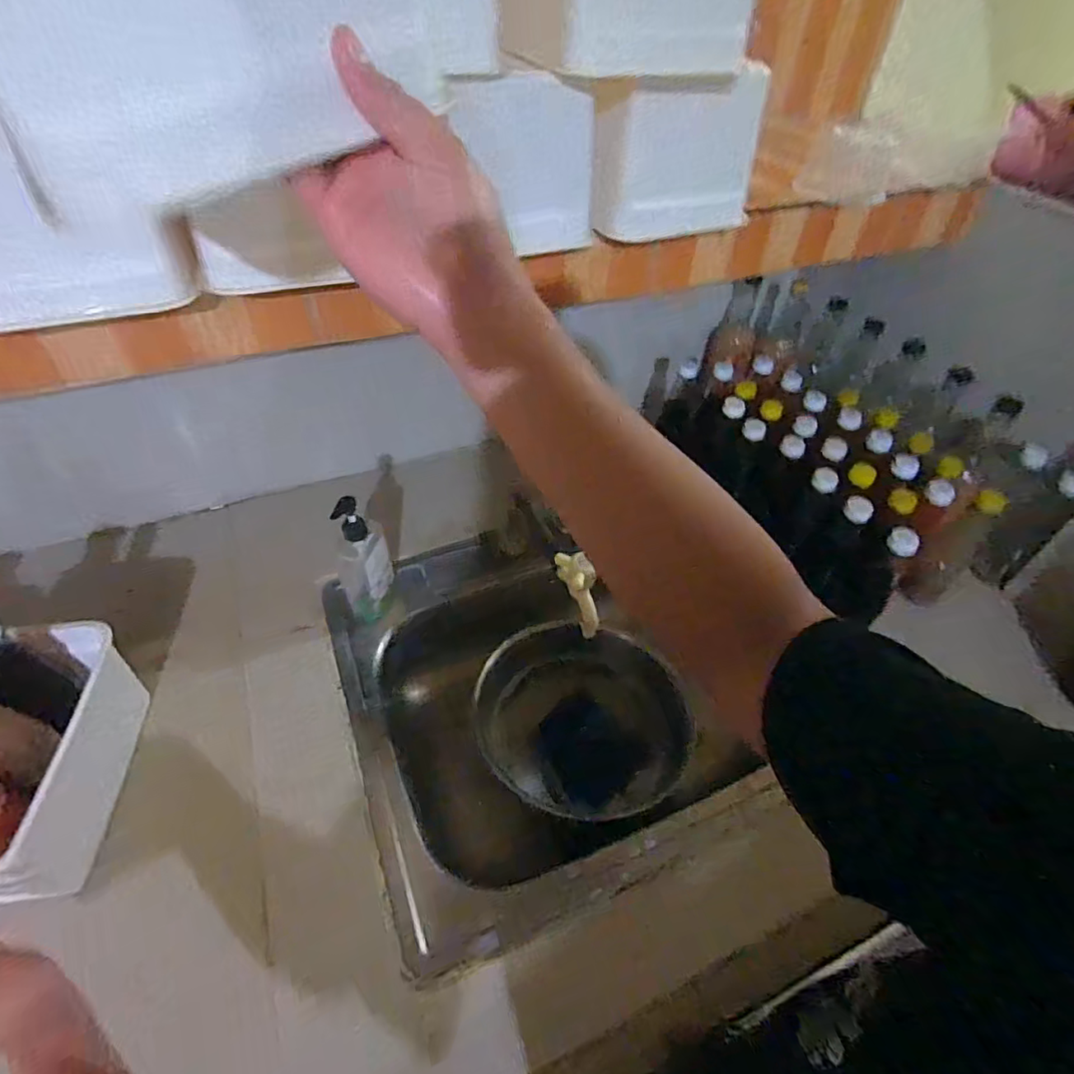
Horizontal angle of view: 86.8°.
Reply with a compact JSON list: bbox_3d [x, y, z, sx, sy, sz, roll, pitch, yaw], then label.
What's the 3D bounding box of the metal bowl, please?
[{"bbox_3d":[0.051,0.270,0.833,0.270,0.118,0.257,2,46,-2],"label":"metal bowl"}]

